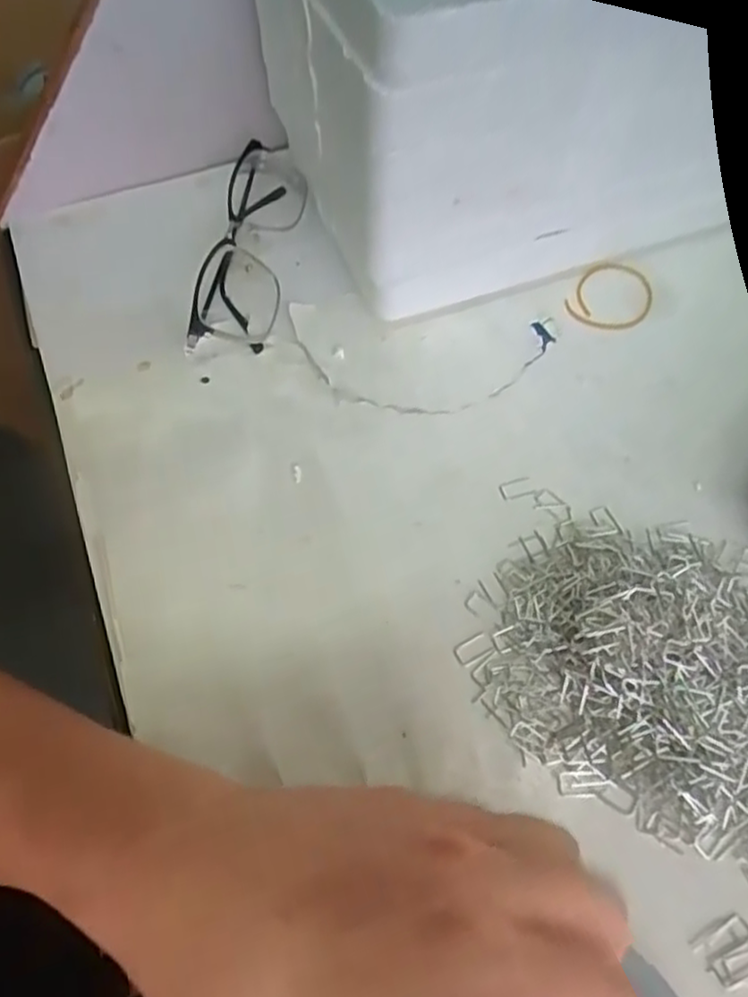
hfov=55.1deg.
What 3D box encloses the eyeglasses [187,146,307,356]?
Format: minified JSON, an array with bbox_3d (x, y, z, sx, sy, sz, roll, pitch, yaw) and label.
[{"bbox_3d":[-0.068,-0.145,0.390,0.045,0.028,0.163,4,59,4],"label":"eyeglasses"}]

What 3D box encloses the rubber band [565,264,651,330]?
[{"bbox_3d":[0.128,-0.109,0.385,0.038,0.004,0.049,28,64,17],"label":"rubber band"}]

